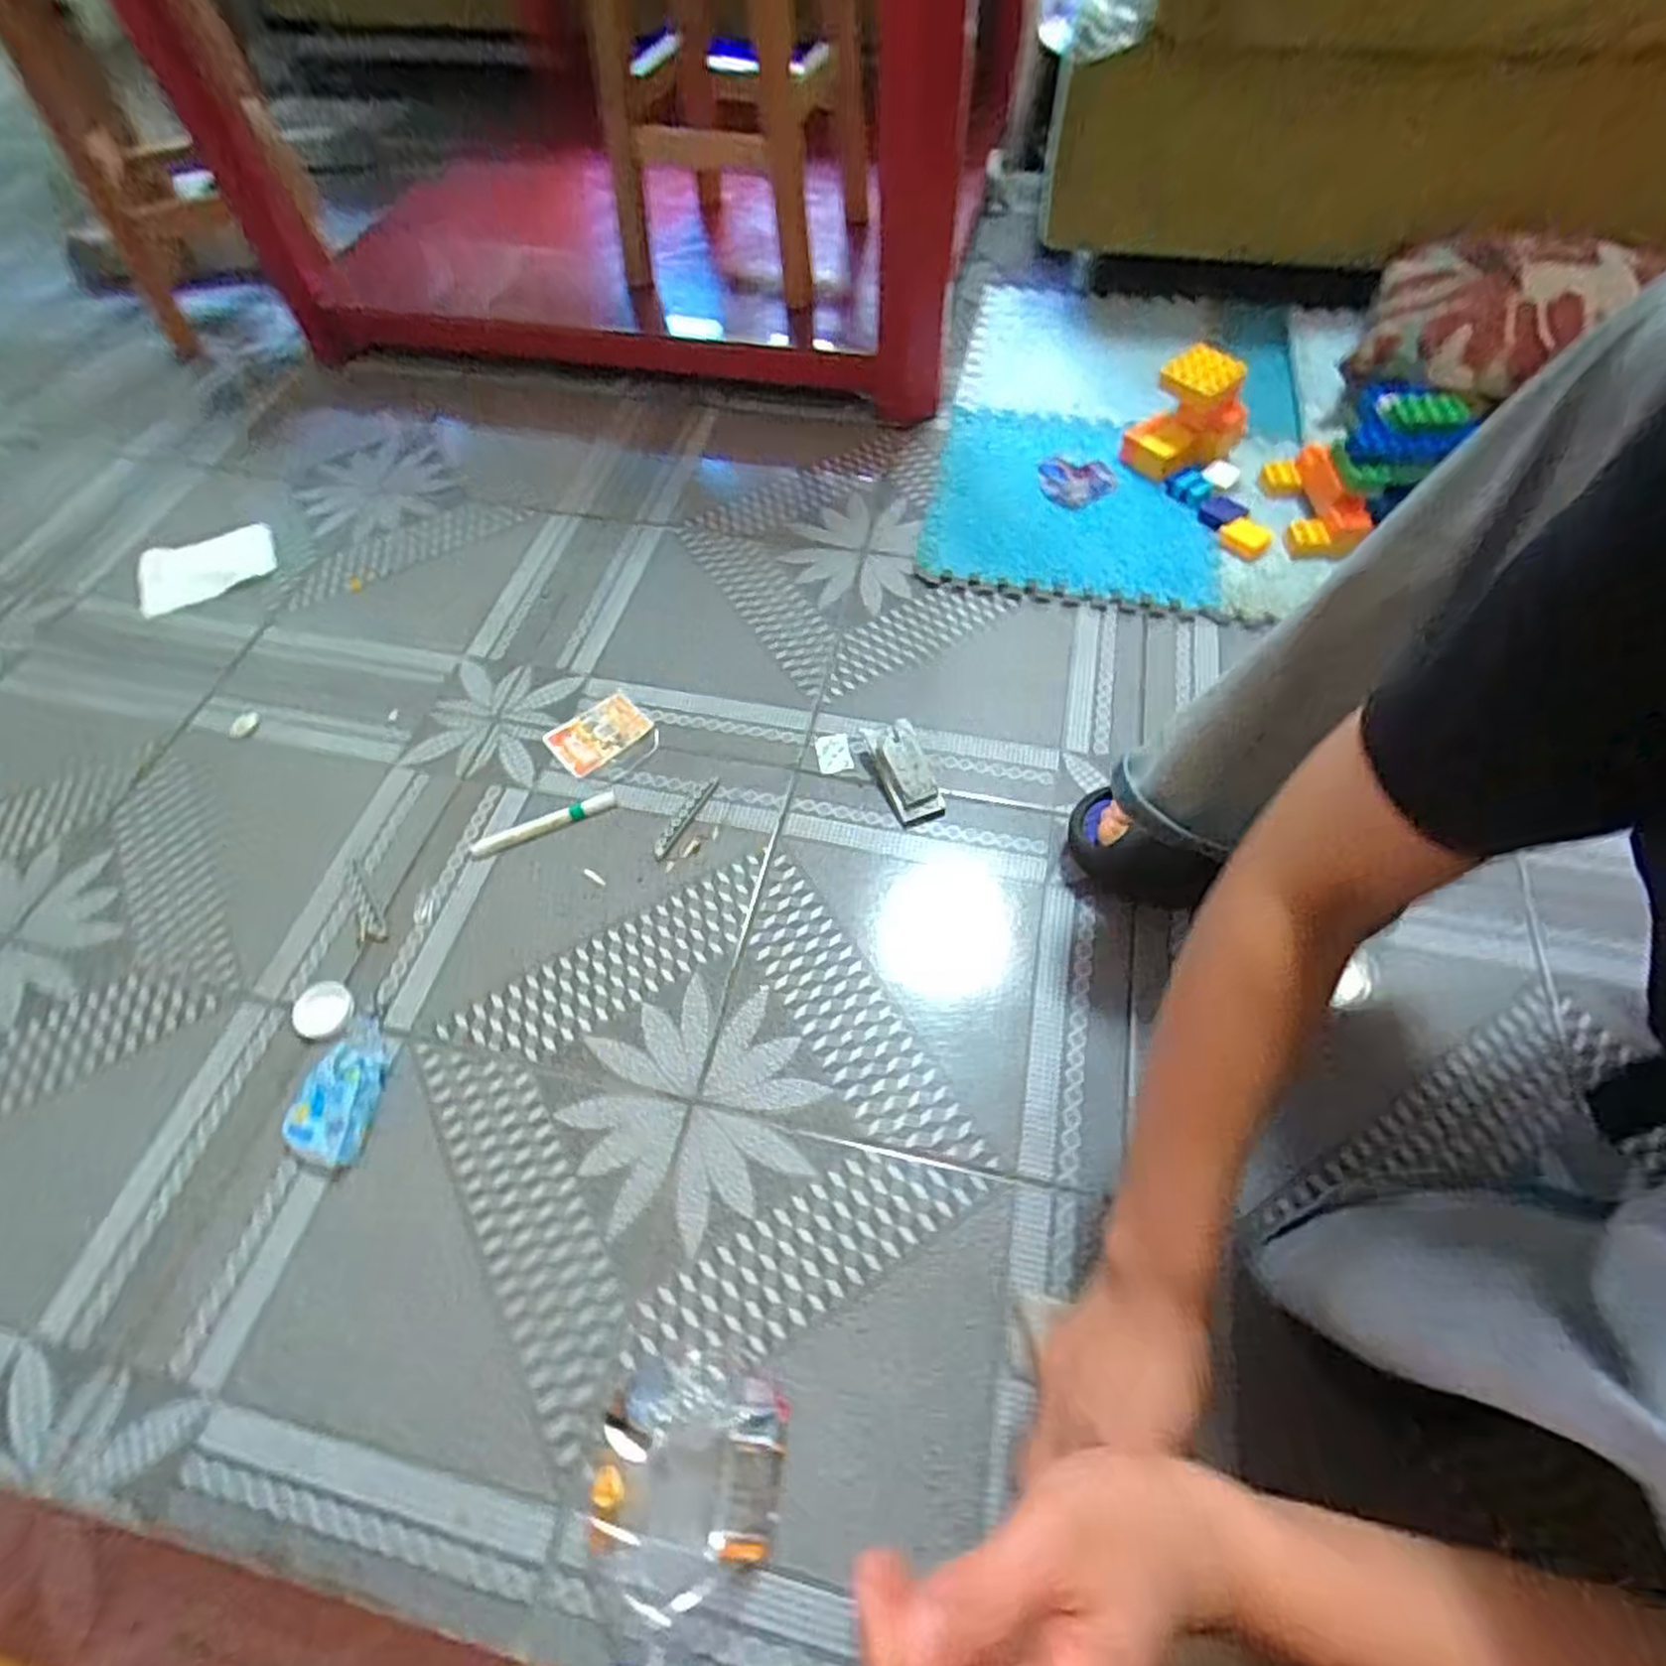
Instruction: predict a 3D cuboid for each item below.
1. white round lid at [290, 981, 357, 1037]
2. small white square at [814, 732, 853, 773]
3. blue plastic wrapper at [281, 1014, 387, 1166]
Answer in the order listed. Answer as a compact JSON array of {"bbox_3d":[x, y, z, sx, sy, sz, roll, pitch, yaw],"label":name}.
[{"bbox_3d":[-0.393,0.136,0.610,0.041,0.006,0.044,-1,59,1],"label":"white round lid"},{"bbox_3d":[0.001,-0.075,0.732,0.031,0.004,0.042,-11,59,-5],"label":"small white square"},{"bbox_3d":[-0.356,0.182,0.569,0.055,0.026,0.103,0,59,2],"label":"blue plastic wrapper"}]

